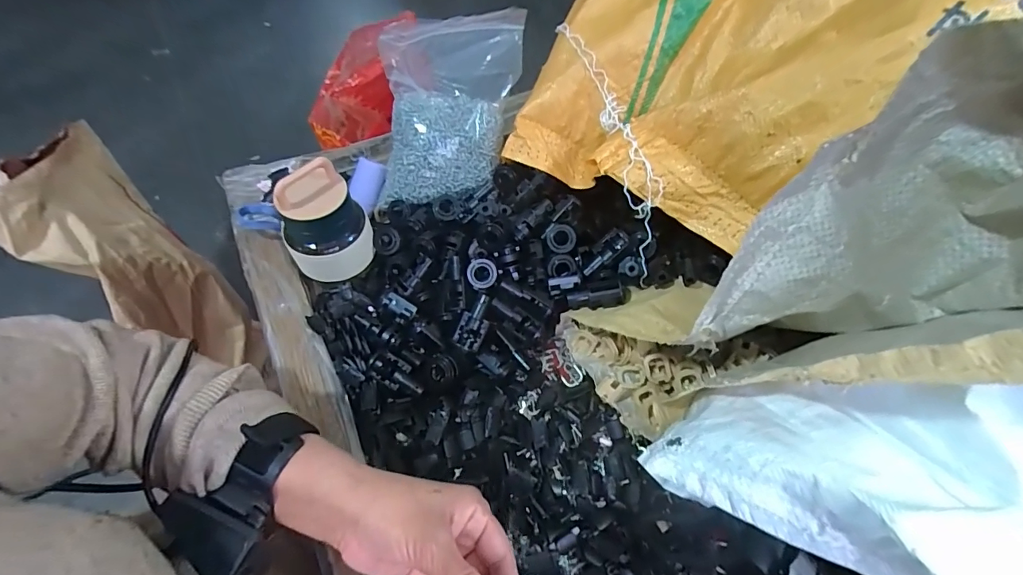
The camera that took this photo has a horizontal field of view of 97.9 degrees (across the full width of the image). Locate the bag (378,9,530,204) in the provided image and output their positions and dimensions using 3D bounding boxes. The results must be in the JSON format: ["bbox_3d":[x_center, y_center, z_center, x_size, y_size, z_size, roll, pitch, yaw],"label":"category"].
[{"bbox_3d":[-0.063,-0.201,0.465,0.116,0.120,0.197,13,58,7],"label":"bag"}]

